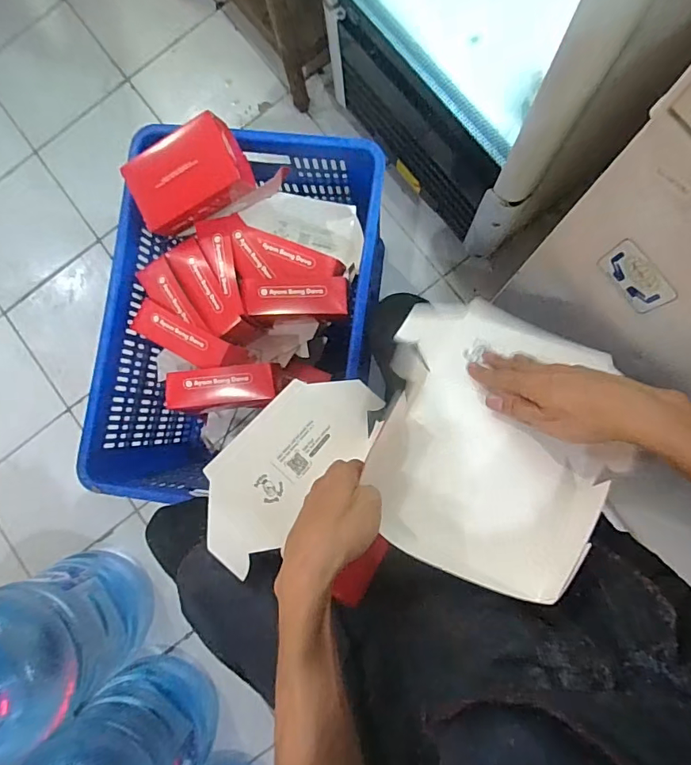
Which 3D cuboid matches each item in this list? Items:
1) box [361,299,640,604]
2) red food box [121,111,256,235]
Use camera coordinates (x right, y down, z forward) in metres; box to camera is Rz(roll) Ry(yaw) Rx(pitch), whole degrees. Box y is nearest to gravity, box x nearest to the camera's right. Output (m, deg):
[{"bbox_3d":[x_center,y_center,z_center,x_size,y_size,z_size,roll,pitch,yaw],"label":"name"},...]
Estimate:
[{"bbox_3d":[0.155,0.037,0.472,0.234,0.069,0.314,8,60,14],"label":"box"},{"bbox_3d":[-0.249,-0.323,0.740,0.189,0.065,0.119,-32,84,2],"label":"red food box"}]

